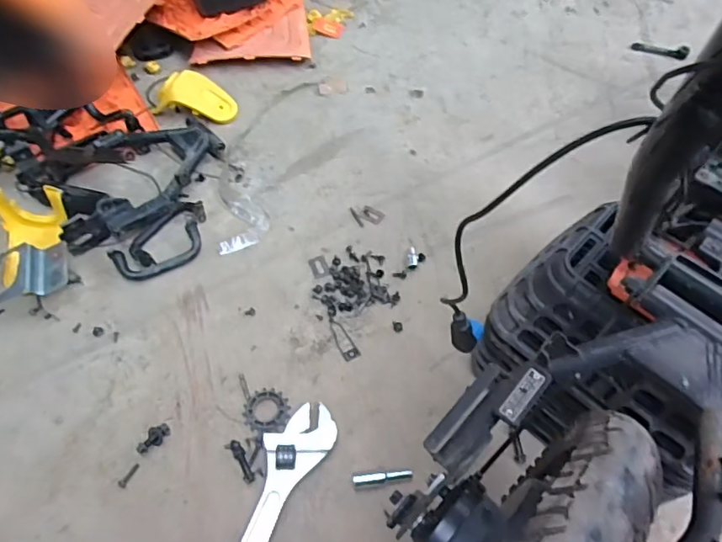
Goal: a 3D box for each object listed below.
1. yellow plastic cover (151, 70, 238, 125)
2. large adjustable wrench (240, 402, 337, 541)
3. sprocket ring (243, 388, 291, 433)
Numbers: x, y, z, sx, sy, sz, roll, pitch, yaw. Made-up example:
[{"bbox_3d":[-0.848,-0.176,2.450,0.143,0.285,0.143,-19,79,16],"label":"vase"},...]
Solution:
[{"bbox_3d":[-0.344,-0.366,1.119,0.164,0.053,0.099,12,57,8],"label":"yellow plastic cover"},{"bbox_3d":[-0.129,0.329,0.662,0.078,0.018,0.351,19,58,12],"label":"large adjustable wrench"},{"bbox_3d":[-0.134,0.199,0.765,0.066,0.010,0.062,0,56,0],"label":"sprocket ring"}]

